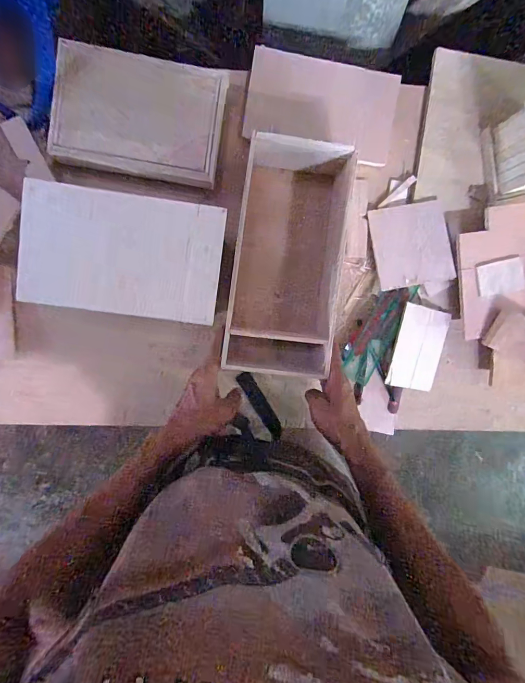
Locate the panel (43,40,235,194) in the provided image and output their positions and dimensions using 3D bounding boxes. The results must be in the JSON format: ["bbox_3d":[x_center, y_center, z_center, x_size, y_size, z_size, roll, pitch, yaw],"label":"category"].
[{"bbox_3d":[-0.159,-0.291,0.483,0.208,0.028,0.139,8,106,-6],"label":"panel"}]

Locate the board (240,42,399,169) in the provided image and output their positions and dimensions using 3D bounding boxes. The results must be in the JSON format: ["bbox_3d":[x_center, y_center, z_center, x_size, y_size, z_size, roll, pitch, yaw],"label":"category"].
[{"bbox_3d":[0.087,-0.340,0.531,0.214,0.011,0.119,8,94,-5],"label":"board"}]

